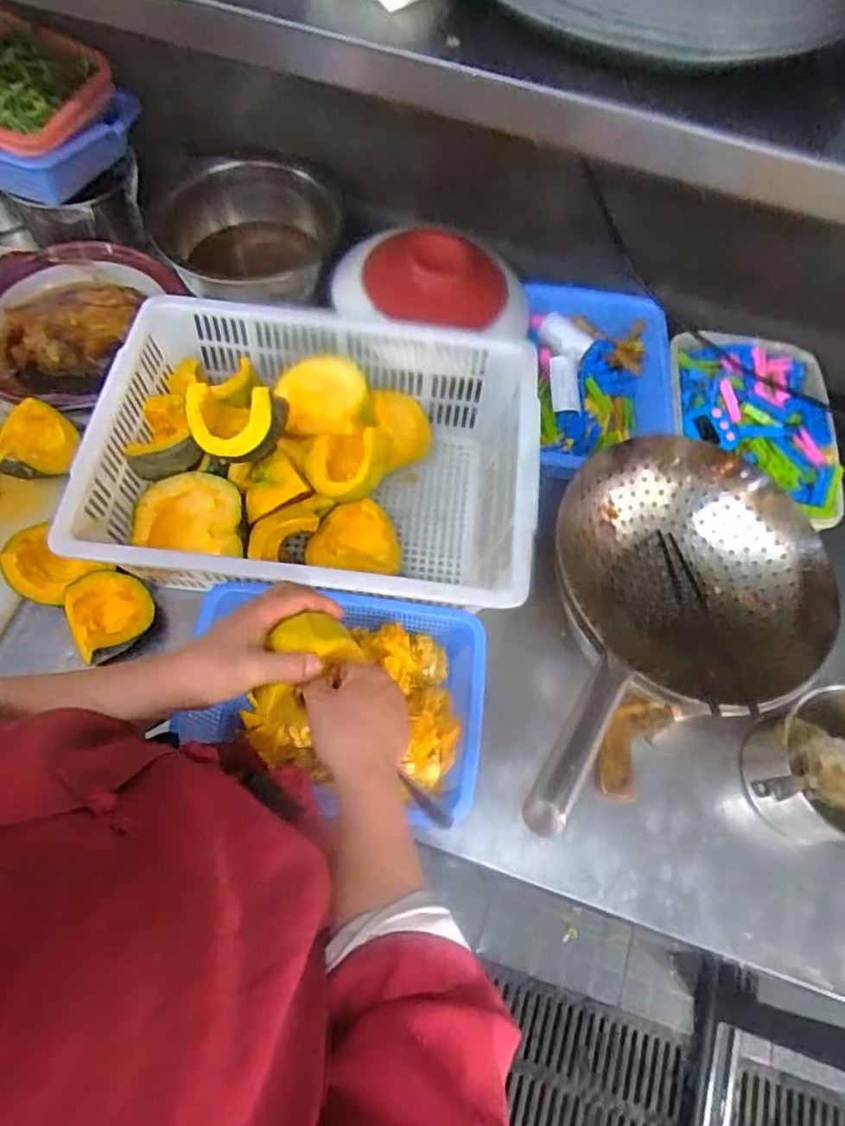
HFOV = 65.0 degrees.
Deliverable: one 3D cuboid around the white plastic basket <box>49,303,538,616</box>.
[{"bbox_3d":[-0.130,-0.114,0.802,0.500,0.163,0.364,8,64,0],"label":"white plastic basket"}]

